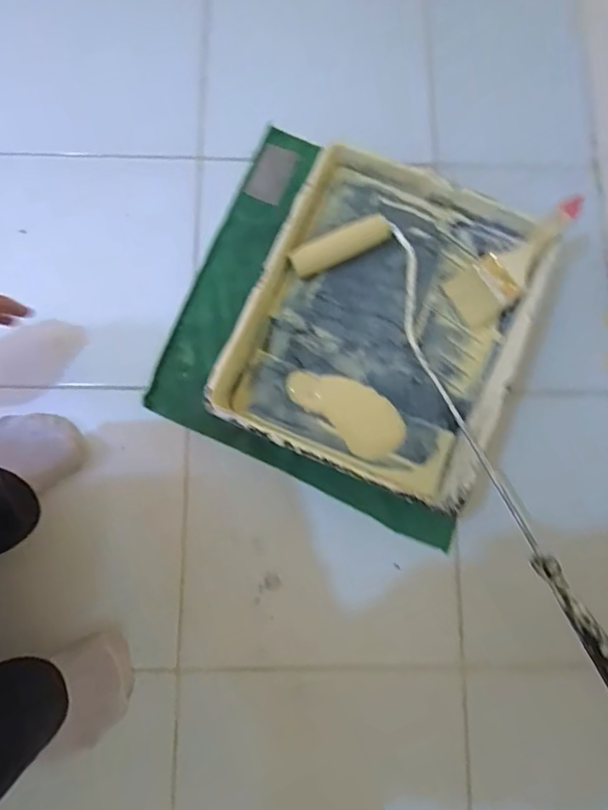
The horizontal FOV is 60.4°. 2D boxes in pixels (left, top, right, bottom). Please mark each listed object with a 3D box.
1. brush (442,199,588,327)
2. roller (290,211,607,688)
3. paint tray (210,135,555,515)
[{"bbox_3d":[0.231,-0.158,0.566,0.157,0.012,0.060,-42,81,15],"label":"brush"},{"bbox_3d":[0.182,0.018,0.527,0.135,0.079,0.539,-34,81,-3],"label":"roller"},{"bbox_3d":[0.091,-0.089,0.577,0.284,0.070,0.341,24,83,6],"label":"paint tray"}]

